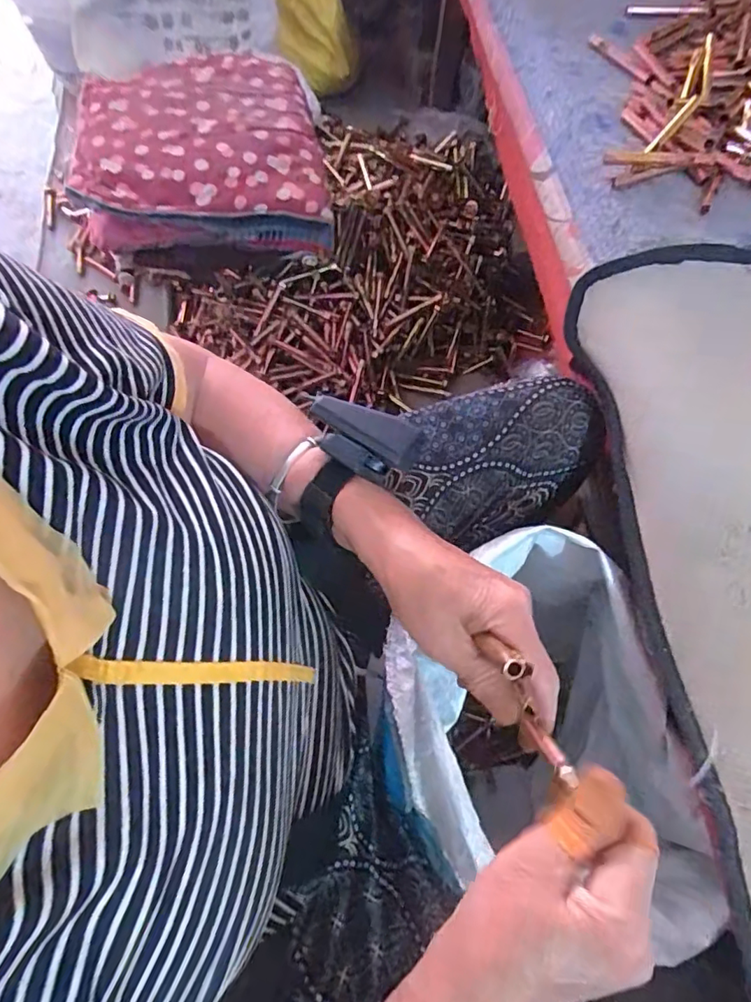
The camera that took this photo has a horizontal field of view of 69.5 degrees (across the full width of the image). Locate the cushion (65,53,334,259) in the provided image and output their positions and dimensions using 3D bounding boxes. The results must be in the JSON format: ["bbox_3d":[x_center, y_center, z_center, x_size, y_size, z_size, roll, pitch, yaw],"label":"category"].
[{"bbox_3d":[-0.250,-0.504,0.795,0.336,0.094,0.313,-8,67,-3],"label":"cushion"}]

